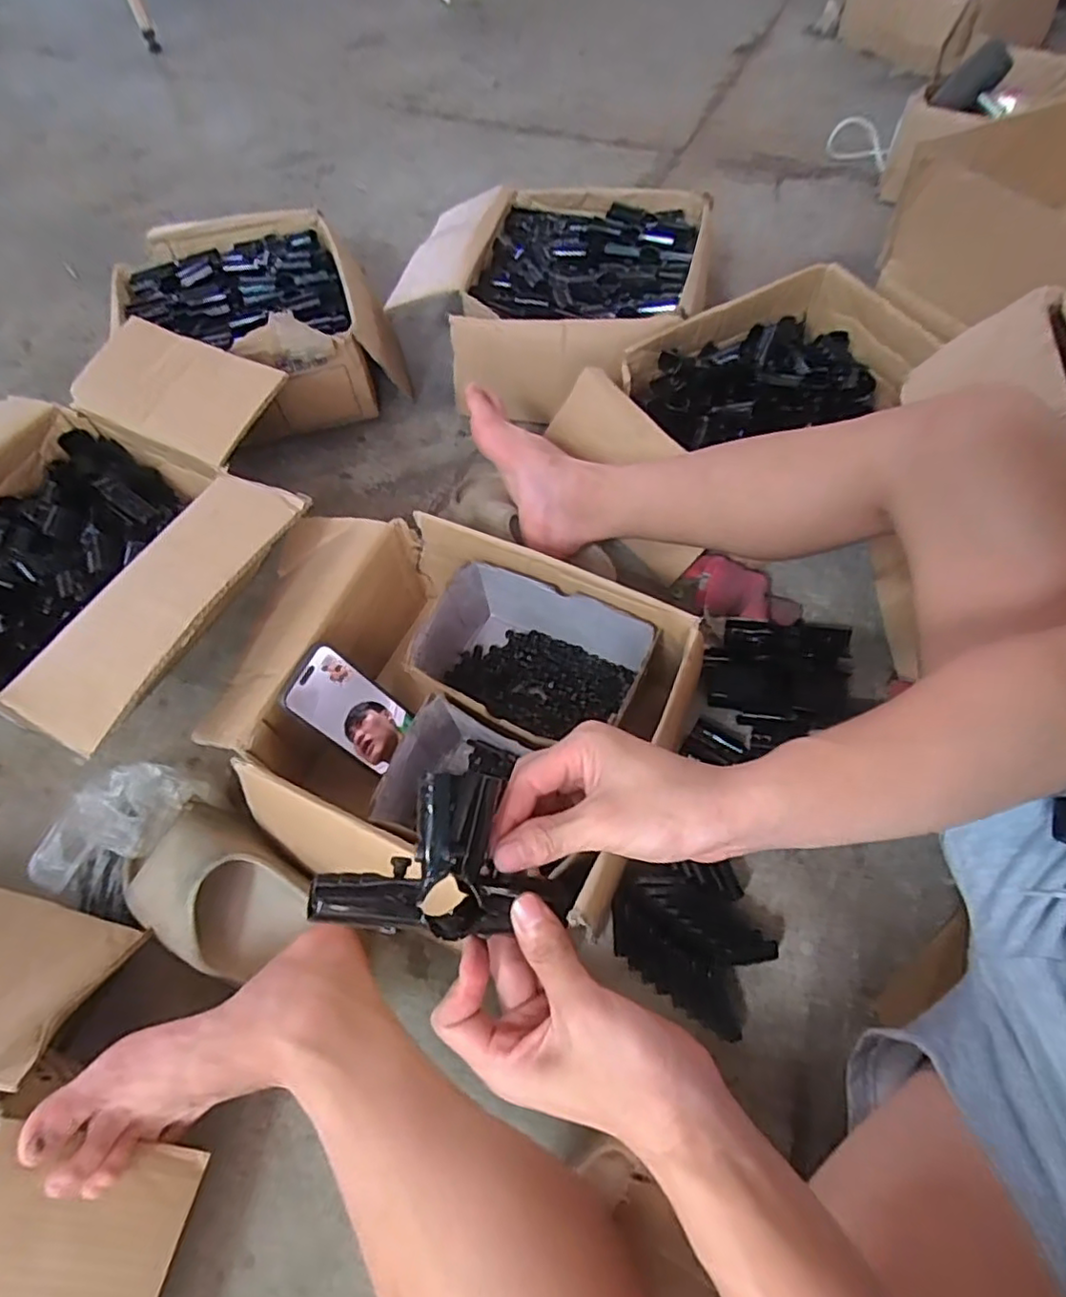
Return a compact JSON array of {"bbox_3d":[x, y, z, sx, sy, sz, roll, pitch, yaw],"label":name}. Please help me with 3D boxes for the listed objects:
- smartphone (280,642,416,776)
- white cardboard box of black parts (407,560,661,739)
[{"bbox_3d":[-0.172,0.058,0.600,0.008,0.129,0.070,2,56,41],"label":"smartphone"},{"bbox_3d":[-0.005,0.023,0.636,0.208,0.096,0.139,23,63,15],"label":"white cardboard box of black parts"}]

